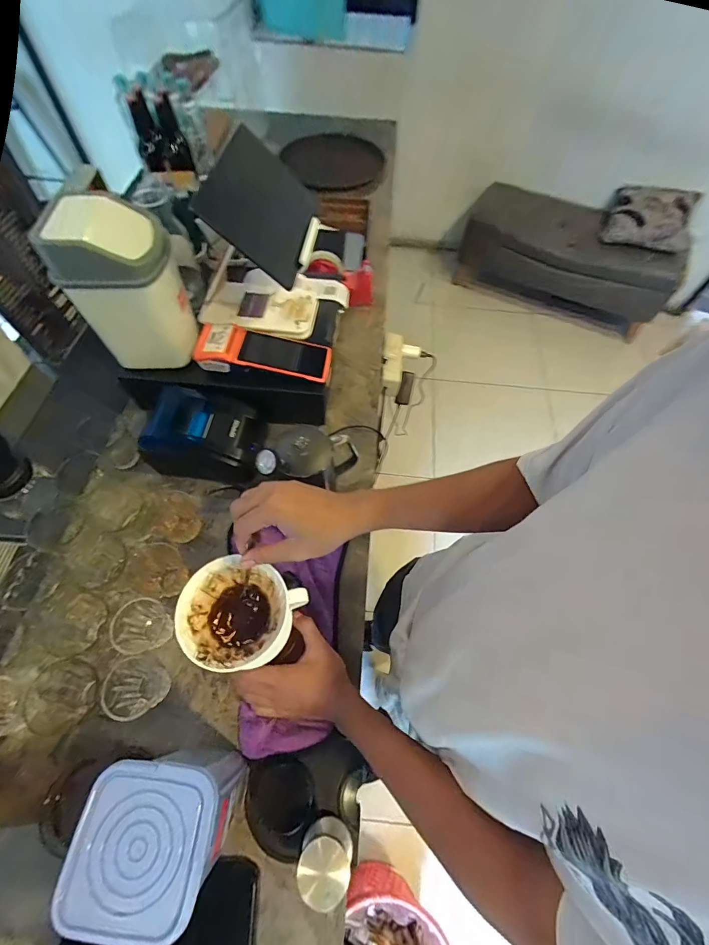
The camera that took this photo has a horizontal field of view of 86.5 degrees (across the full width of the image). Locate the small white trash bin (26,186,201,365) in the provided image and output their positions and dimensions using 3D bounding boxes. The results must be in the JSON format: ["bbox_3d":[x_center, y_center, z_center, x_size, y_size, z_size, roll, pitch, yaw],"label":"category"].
[{"bbox_3d":[-0.330,-0.267,0.565,0.135,0.202,0.109,-9,62,-7],"label":"small white trash bin"}]

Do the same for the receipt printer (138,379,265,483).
[{"bbox_3d":[-0.254,-0.066,0.641,0.177,0.100,0.124,5,61,1],"label":"receipt printer"}]

